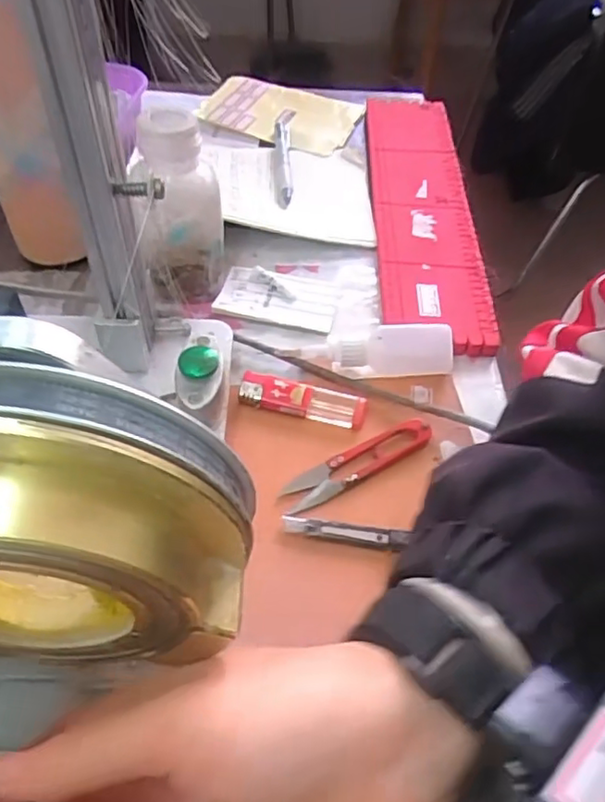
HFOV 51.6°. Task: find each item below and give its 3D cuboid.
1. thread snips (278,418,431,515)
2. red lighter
[{"bbox_3d":[0.033,0.037,0.381,0.102,0.007,0.021,-23,57,-21],"label":"thread snips"},{"bbox_3d":[0.000,-0.003,0.404,0.081,0.013,0.025,14,52,6],"label":"red lighter"}]

